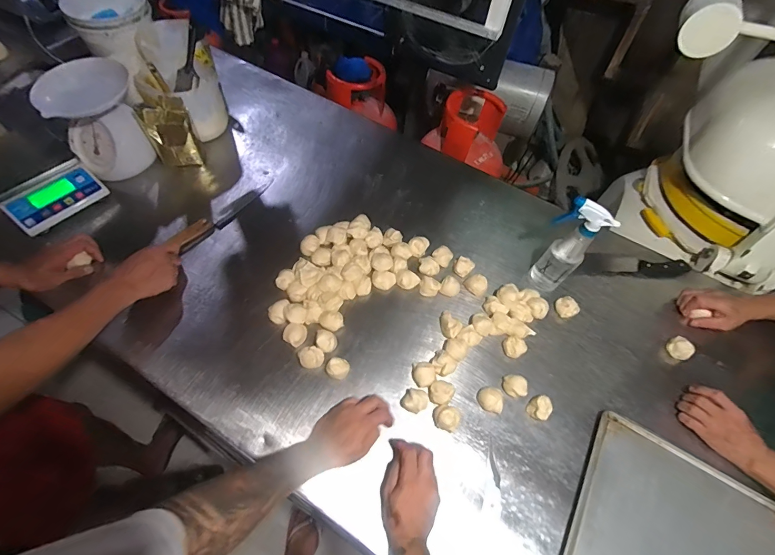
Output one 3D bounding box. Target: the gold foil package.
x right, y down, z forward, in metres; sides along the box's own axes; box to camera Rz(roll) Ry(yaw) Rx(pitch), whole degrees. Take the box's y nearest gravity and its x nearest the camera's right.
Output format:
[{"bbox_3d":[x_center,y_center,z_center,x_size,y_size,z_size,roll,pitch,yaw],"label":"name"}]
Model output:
[{"bbox_3d":[-0.519,-0.336,0.900,0.104,0.183,0.062,-28,64,-19],"label":"gold foil package"}]

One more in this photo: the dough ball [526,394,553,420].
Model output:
[{"bbox_3d":[0.283,0.246,0.691,0.040,0.036,0.040,2,59,-3],"label":"dough ball"}]

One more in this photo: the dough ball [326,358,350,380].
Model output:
[{"bbox_3d":[-0.091,0.169,0.690,0.038,0.037,0.036,2,59,-3],"label":"dough ball"}]

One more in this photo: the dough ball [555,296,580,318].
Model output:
[{"bbox_3d":[0.390,0.066,0.802,0.044,0.031,0.043,2,59,-3],"label":"dough ball"}]

